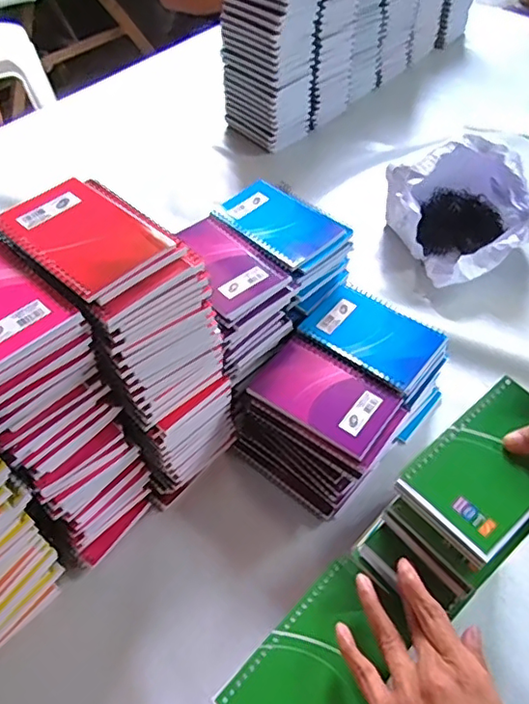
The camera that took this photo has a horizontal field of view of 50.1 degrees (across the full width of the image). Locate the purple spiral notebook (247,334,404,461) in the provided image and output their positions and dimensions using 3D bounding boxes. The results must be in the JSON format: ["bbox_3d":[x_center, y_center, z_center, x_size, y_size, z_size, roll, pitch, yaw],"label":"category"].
[{"bbox_3d":[0.058,0.039,0.549,0.131,0.008,0.083,29,58,24],"label":"purple spiral notebook"}]

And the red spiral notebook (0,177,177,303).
[{"bbox_3d":[-0.139,-0.091,0.436,0.122,0.008,0.087,36,56,22],"label":"red spiral notebook"}]

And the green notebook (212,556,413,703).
[{"bbox_3d":[0.040,0.218,0.397,0.080,0.013,0.141,35,60,27],"label":"green notebook"}]

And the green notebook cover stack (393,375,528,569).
[{"bbox_3d":[0.174,0.085,0.430,0.134,0.014,0.082,-36,59,-20],"label":"green notebook cover stack"}]

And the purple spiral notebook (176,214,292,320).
[{"bbox_3d":[-0.047,-0.092,0.576,0.085,0.013,0.134,-35,57,-23],"label":"purple spiral notebook"}]

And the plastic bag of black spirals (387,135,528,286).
[{"bbox_3d":[0.273,-0.196,0.774,0.167,0.126,0.184,-25,54,-16],"label":"plastic bag of black spirals"}]

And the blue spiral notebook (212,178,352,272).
[{"bbox_3d":[0.013,-0.144,0.622,0.143,0.016,0.091,36,61,28],"label":"blue spiral notebook"}]

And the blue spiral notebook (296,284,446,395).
[{"bbox_3d":[0.113,-0.021,0.589,0.132,0.011,0.093,33,60,27],"label":"blue spiral notebook"}]

